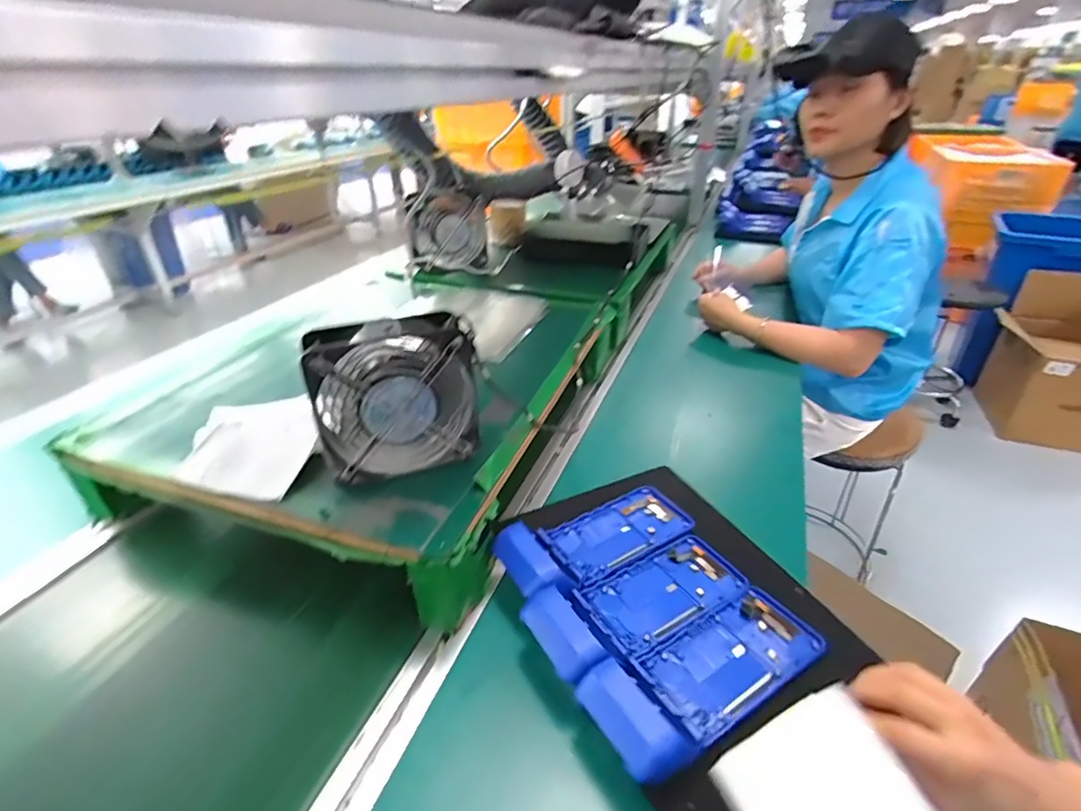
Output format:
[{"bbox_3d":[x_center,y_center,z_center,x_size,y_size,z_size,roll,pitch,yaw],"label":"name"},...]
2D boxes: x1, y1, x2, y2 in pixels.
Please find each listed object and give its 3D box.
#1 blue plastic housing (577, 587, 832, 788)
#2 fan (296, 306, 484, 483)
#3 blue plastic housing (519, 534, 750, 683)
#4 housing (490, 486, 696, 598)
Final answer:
[{"bbox_3d":[0.140,0.218,0.437,0.225,0.031,0.082,-8,31,-35],"label":"blue plastic housing"},{"bbox_3d":[-0.140,-0.009,0.520,0.149,0.145,0.060,-11,34,-15],"label":"fan"},{"bbox_3d":[0.094,0.182,0.497,0.224,0.033,0.082,-7,31,-35],"label":"blue plastic housing"},{"bbox_3d":[0.063,0.142,0.564,0.224,0.034,0.083,-8,31,-36],"label":"housing"}]

